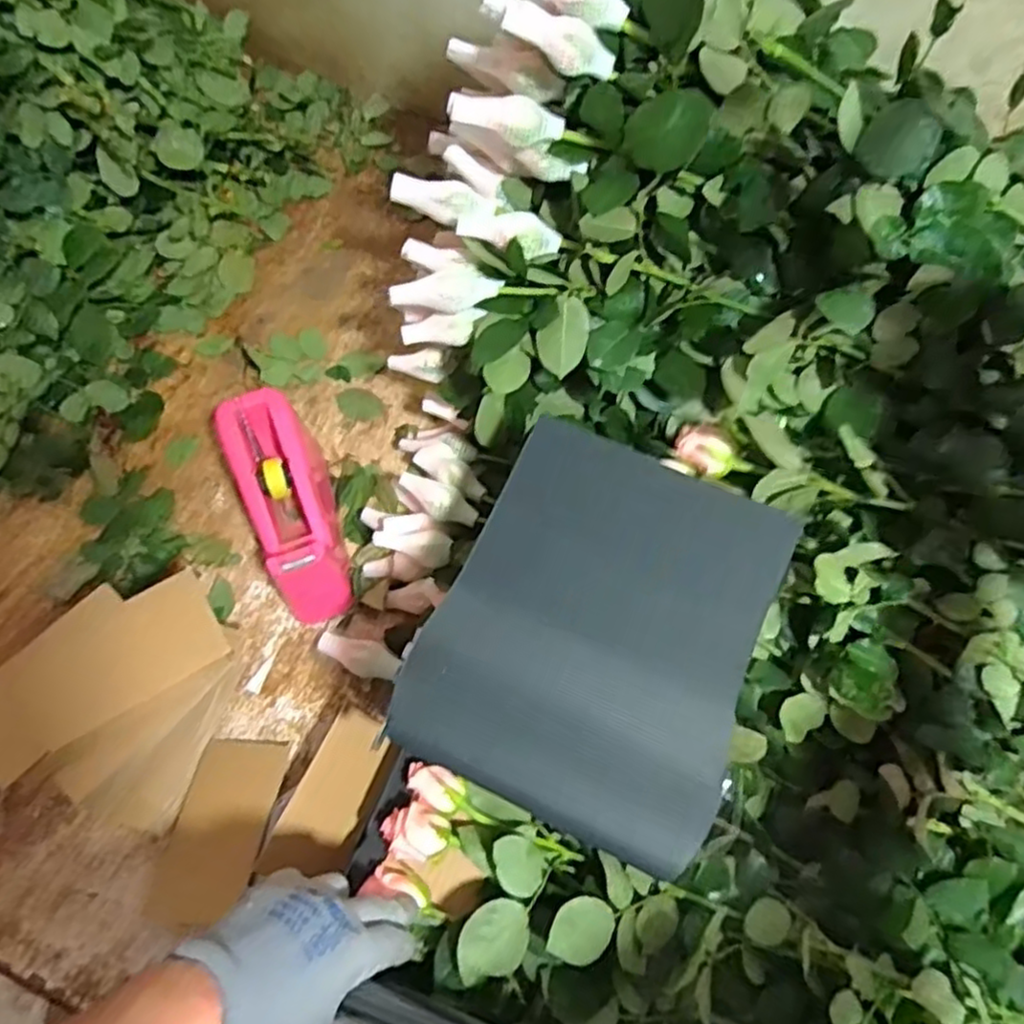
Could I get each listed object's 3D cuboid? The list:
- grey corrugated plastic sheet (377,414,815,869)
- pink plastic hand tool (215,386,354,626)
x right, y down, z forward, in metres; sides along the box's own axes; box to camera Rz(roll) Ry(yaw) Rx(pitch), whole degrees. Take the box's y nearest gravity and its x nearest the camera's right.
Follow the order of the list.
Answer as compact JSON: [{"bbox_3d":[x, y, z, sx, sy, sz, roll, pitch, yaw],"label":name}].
[{"bbox_3d":[0.063,0.076,0.486,0.206,0.033,0.258,24,68,8],"label":"grey corrugated plastic sheet"},{"bbox_3d":[-0.204,-0.005,0.657,0.076,0.101,0.201,-21,69,-11],"label":"pink plastic hand tool"}]

